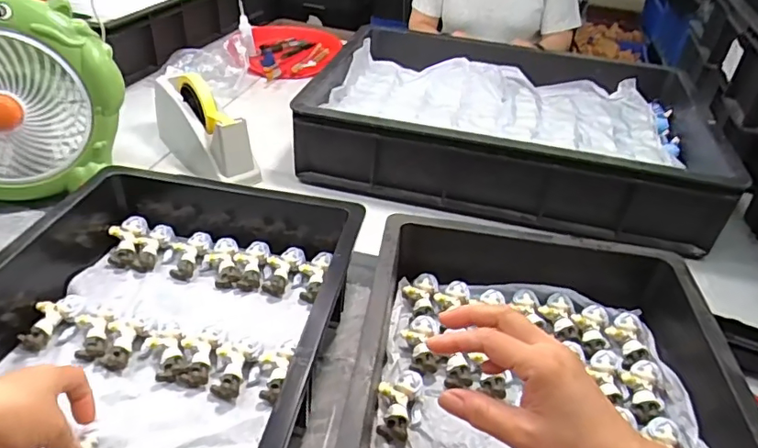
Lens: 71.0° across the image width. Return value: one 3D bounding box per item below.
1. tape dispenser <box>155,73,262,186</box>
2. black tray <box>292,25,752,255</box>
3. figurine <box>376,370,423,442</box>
[{"bbox_3d":[-0.271,-0.149,0.804,0.216,0.116,0.060,32,44,32],"label":"tape dispenser"},{"bbox_3d":[0.206,-0.162,0.880,0.590,0.136,0.414,13,37,12],"label":"black tray"},{"bbox_3d":[0.019,0.164,0.476,0.038,0.026,0.057,4,36,-1],"label":"figurine"}]

